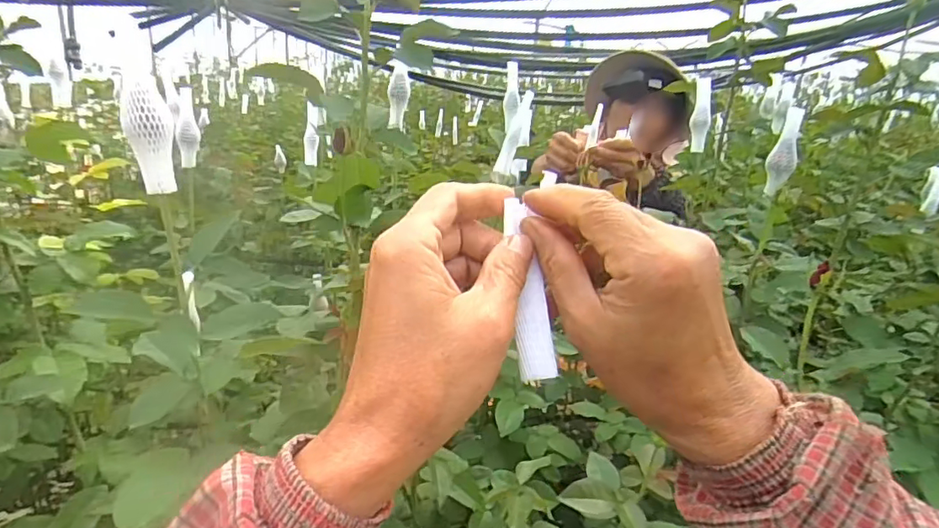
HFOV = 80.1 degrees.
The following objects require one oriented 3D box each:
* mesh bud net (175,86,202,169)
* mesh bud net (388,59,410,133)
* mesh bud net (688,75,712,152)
[{"bbox_3d":[-0.356,-0.172,0.707,0.027,0.097,0.018,-5,21,-22],"label":"mesh bud net"},{"bbox_3d":[-0.088,-0.208,0.688,0.020,0.080,0.021,-10,23,-33],"label":"mesh bud net"},{"bbox_3d":[0.323,-0.208,0.780,0.019,0.099,0.045,6,20,9],"label":"mesh bud net"}]

